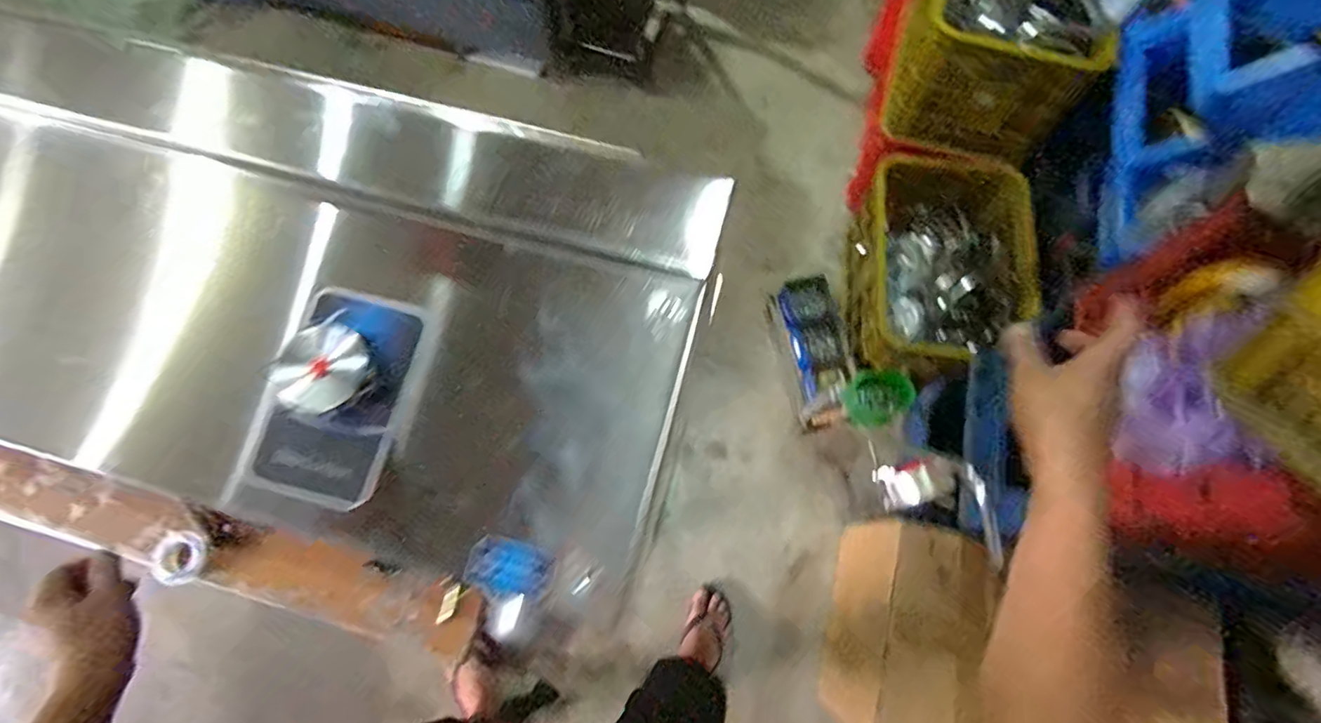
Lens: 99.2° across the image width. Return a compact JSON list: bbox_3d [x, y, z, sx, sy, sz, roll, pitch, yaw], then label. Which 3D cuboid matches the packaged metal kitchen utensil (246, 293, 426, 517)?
[{"bbox_3d":[-0.183,0.018,0.312,0.074,0.029,0.118,16,82,4],"label":"packaged metal kitchen utensil"}]

